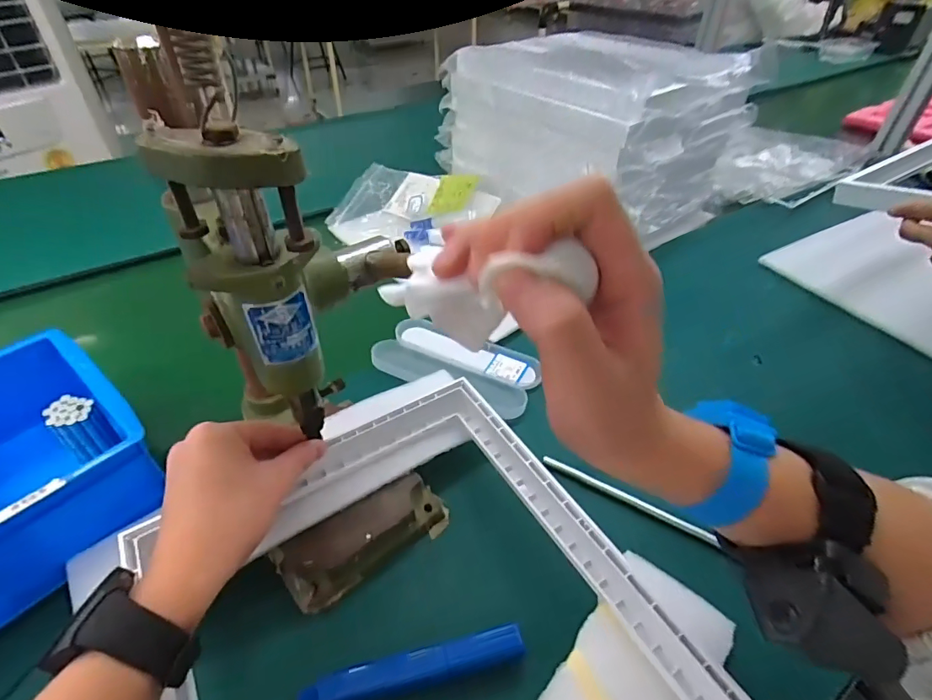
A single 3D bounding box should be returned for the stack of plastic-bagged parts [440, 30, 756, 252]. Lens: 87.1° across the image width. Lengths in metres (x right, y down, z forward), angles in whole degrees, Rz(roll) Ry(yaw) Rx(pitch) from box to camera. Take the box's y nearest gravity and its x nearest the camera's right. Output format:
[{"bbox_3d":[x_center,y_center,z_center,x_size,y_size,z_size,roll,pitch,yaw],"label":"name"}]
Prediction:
[{"bbox_3d":[0.188,-0.334,0.736,0.286,0.211,0.359,-30,50,-29],"label":"stack of plastic-bagged parts"}]

